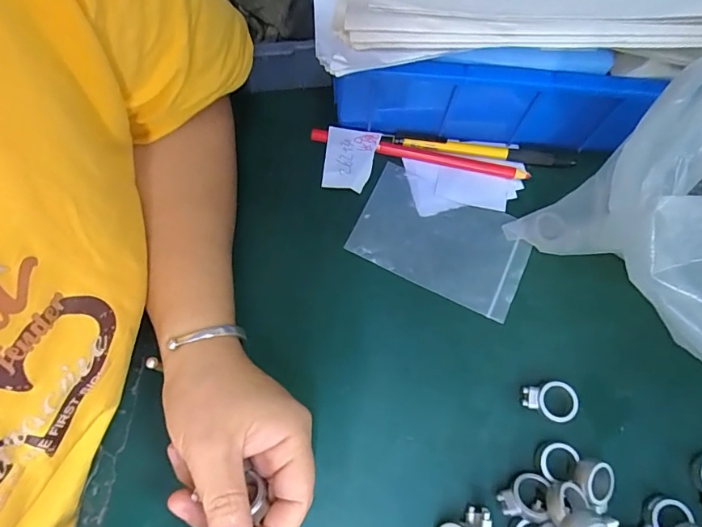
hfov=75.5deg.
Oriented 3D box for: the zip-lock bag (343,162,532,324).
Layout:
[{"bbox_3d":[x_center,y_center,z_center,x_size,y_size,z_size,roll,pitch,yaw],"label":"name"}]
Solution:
[{"bbox_3d":[0.068,-0.017,0.339,0.124,0.008,0.077,25,72,6],"label":"zip-lock bag"}]

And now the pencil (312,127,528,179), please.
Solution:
[{"bbox_3d":[0.052,-0.087,0.355,0.169,0.011,0.010,12,71,2],"label":"pencil"}]

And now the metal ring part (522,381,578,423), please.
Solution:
[{"bbox_3d":[0.131,0.091,0.300,0.034,0.013,0.024,10,71,2],"label":"metal ring part"}]

